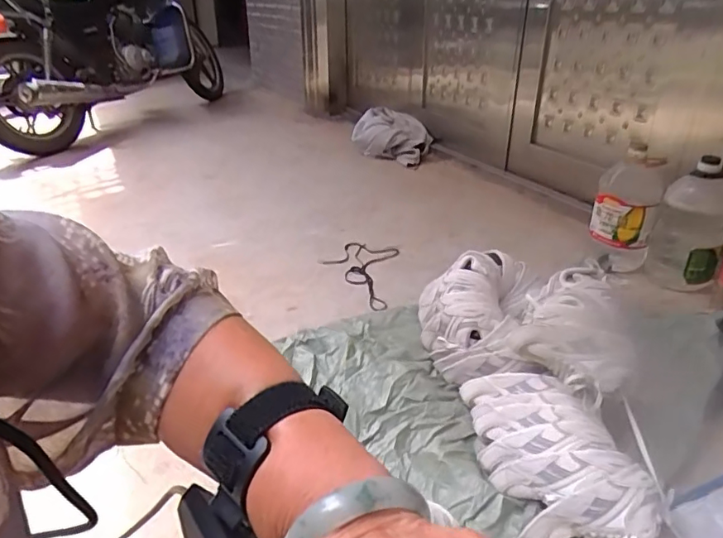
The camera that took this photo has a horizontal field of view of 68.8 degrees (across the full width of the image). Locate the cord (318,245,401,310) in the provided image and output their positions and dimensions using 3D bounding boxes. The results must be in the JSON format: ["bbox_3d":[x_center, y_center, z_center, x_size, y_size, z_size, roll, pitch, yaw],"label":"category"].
[{"bbox_3d":[0.049,0.011,1.572,0.227,0.031,0.387,-15,31,-25],"label":"cord"}]

